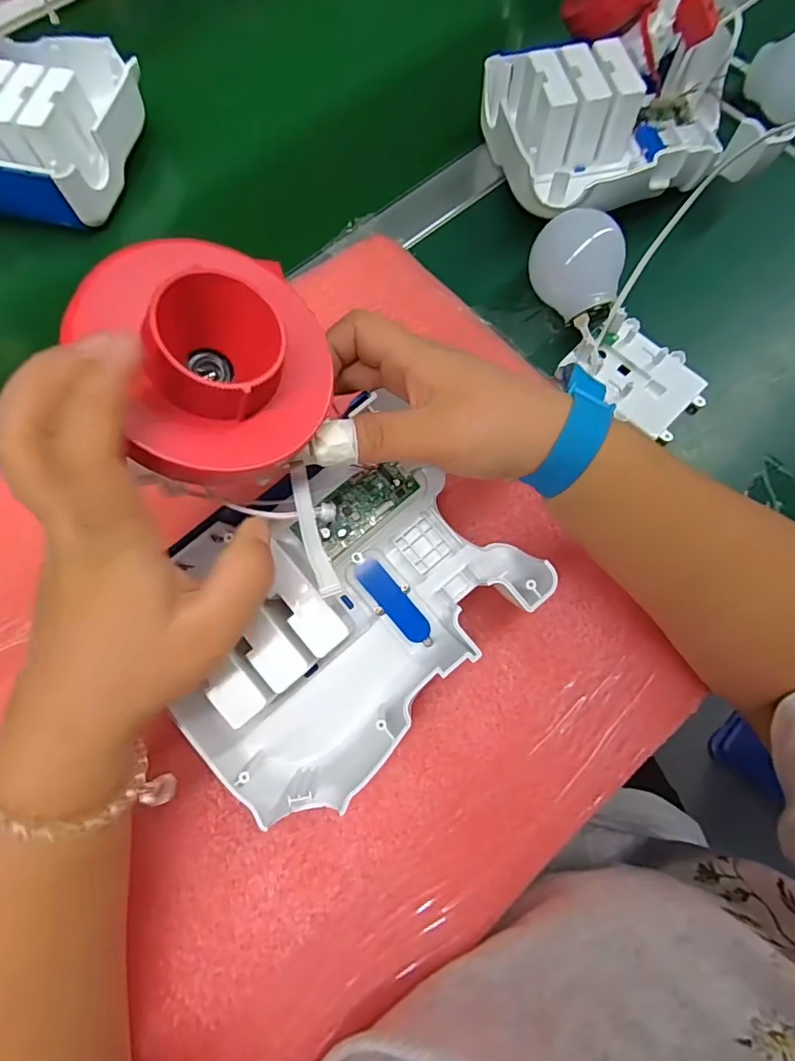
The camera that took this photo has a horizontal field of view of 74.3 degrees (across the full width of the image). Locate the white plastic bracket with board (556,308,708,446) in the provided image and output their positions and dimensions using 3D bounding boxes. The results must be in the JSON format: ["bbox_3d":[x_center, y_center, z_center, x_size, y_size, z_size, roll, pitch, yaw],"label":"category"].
[{"bbox_3d":[0.160,-0.103,0.346,0.064,0.020,0.083,-43,77,-11],"label":"white plastic bracket with board"}]

